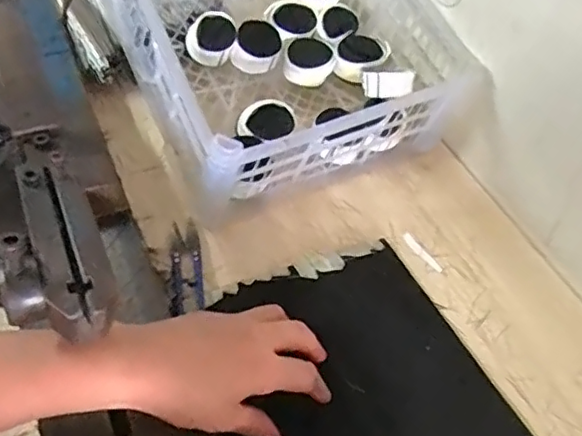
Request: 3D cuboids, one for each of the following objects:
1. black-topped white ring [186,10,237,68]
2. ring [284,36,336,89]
[{"bbox_3d":[-0.082,-0.183,0.617,0.056,0.030,0.045,-33,85,-33],"label":"black-topped white ring"},{"bbox_3d":[0.021,-0.167,0.645,0.052,0.034,0.050,3,48,-3],"label":"ring"}]

